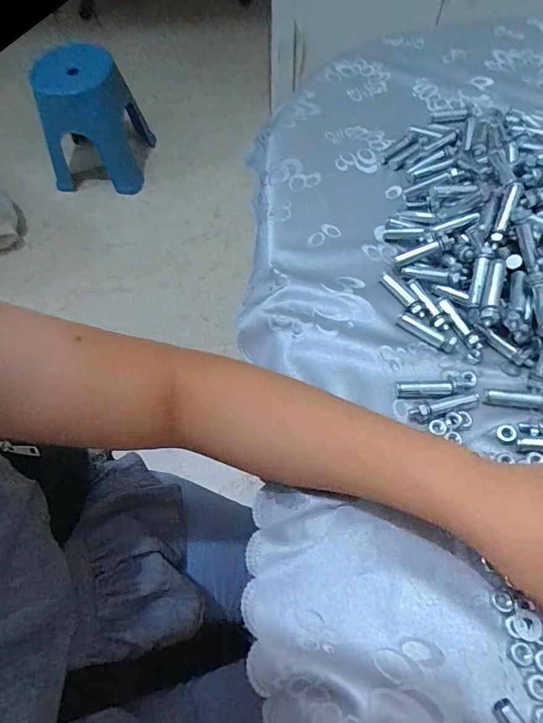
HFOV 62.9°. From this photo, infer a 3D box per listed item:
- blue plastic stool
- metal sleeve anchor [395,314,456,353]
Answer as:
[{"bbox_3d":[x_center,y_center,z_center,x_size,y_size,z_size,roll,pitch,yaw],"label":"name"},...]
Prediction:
[{"bbox_3d":[-0.597,-0.793,1.446,0.356,0.328,0.274,5,61,4],"label":"blue plastic stool"},{"bbox_3d":[0.128,-0.025,0.368,0.050,0.009,0.012,36,68,19],"label":"metal sleeve anchor"}]

